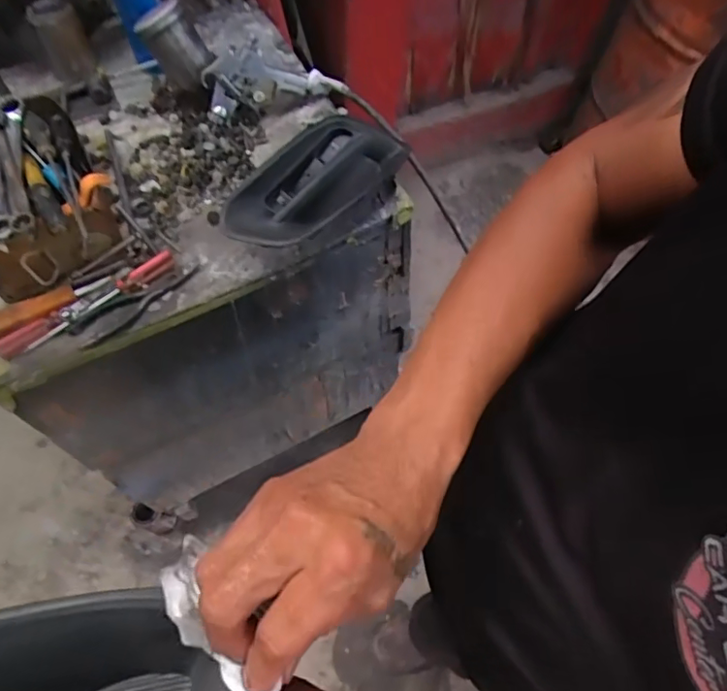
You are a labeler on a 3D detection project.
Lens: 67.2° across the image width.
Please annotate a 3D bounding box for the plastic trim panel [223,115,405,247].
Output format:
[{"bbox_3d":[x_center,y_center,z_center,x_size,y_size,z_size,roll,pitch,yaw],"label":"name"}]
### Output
[{"bbox_3d":[-0.062,-0.211,0.760,0.125,0.078,0.284,34,65,16],"label":"plastic trim panel"}]

